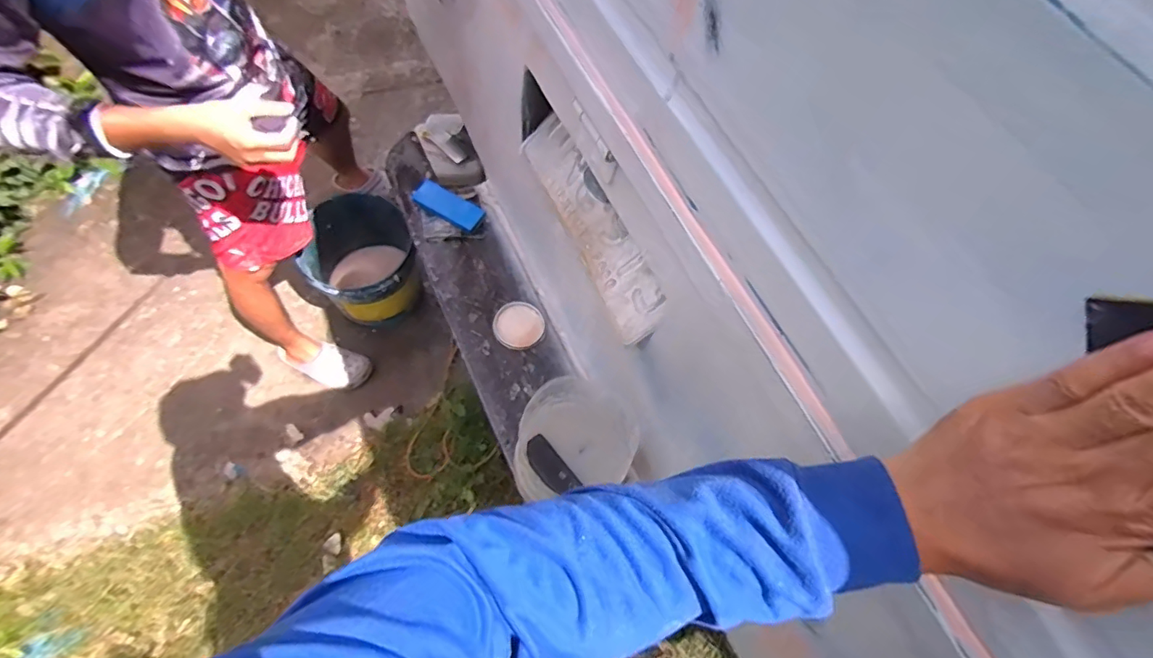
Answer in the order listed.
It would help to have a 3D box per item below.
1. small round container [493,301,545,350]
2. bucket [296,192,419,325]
[{"bbox_3d":[-0.107,-0.007,1.014,0.088,0.019,0.090,2,59,-3],"label":"small round container"},{"bbox_3d":[-0.626,-0.164,1.612,0.281,0.344,0.297,-20,62,-15],"label":"bucket"}]

